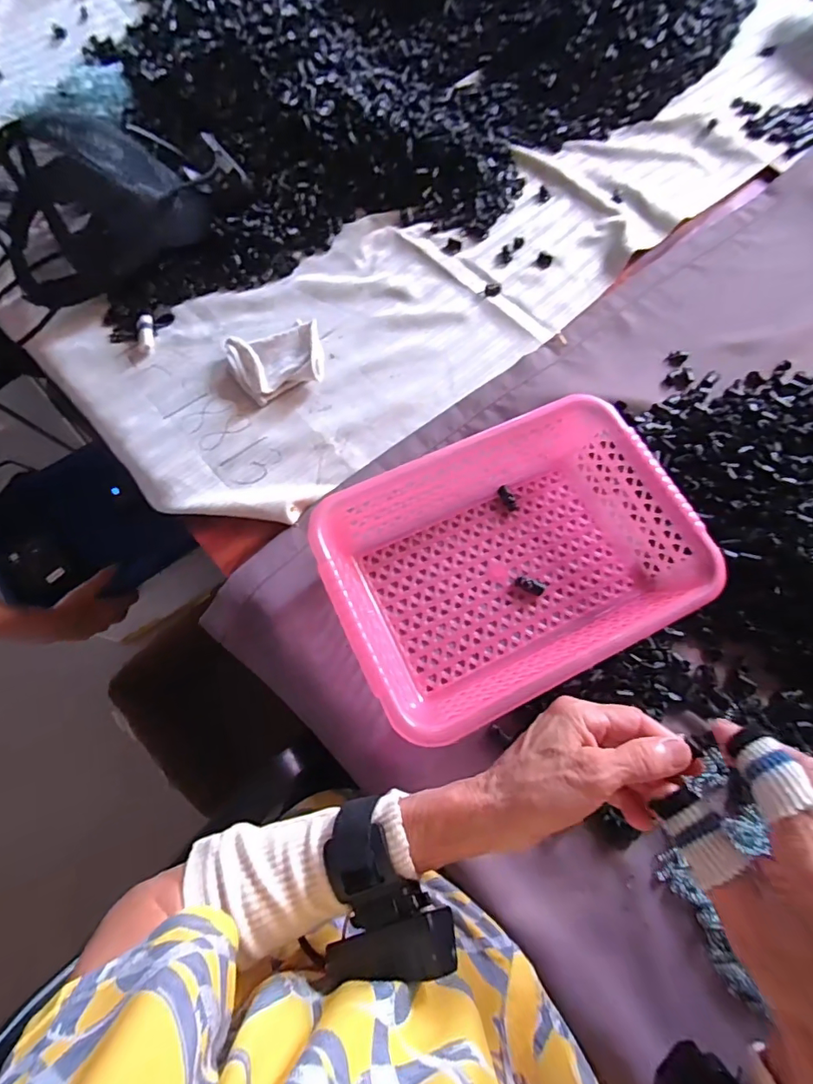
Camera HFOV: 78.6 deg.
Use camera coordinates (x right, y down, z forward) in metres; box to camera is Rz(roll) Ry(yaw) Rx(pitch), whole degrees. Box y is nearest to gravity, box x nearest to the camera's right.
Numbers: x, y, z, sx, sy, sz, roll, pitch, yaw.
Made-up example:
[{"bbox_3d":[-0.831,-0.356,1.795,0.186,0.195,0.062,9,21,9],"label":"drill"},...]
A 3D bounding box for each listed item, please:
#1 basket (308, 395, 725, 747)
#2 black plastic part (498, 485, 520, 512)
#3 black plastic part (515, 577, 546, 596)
[{"bbox_3d":[0.091,0.015,0.450,0.305,0.072,0.216,-25,72,-10],"label":"basket"},{"bbox_3d":[0.105,-0.045,0.507,0.015,0.006,0.028,-30,86,-12],"label":"black plastic part"},{"bbox_3d":[0.119,0.042,0.477,0.028,0.006,0.014,20,70,6],"label":"black plastic part"}]

